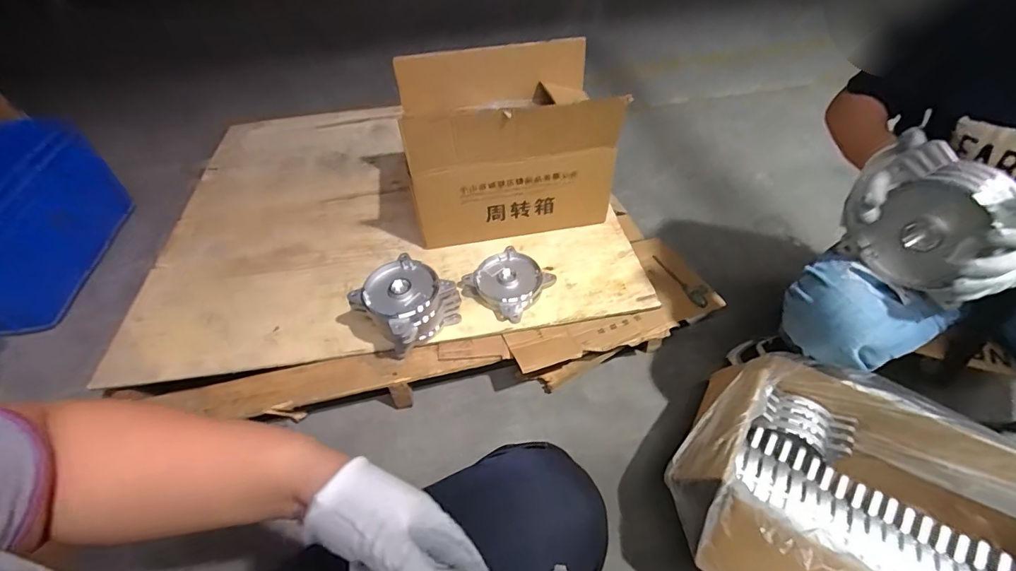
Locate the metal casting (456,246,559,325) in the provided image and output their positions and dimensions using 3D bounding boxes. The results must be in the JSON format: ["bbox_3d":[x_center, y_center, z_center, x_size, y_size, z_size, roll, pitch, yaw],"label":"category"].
[{"bbox_3d":[0.000,-0.007,0.914,0.148,0.039,0.138,31,57,28],"label":"metal casting"}]

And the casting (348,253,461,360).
[{"bbox_3d":[-0.191,0.038,0.852,0.141,0.105,0.144,29,56,27],"label":"casting"}]

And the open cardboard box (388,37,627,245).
[{"bbox_3d":[-0.007,-0.298,0.979,0.401,0.311,0.258,-10,48,-5],"label":"open cardboard box"}]

